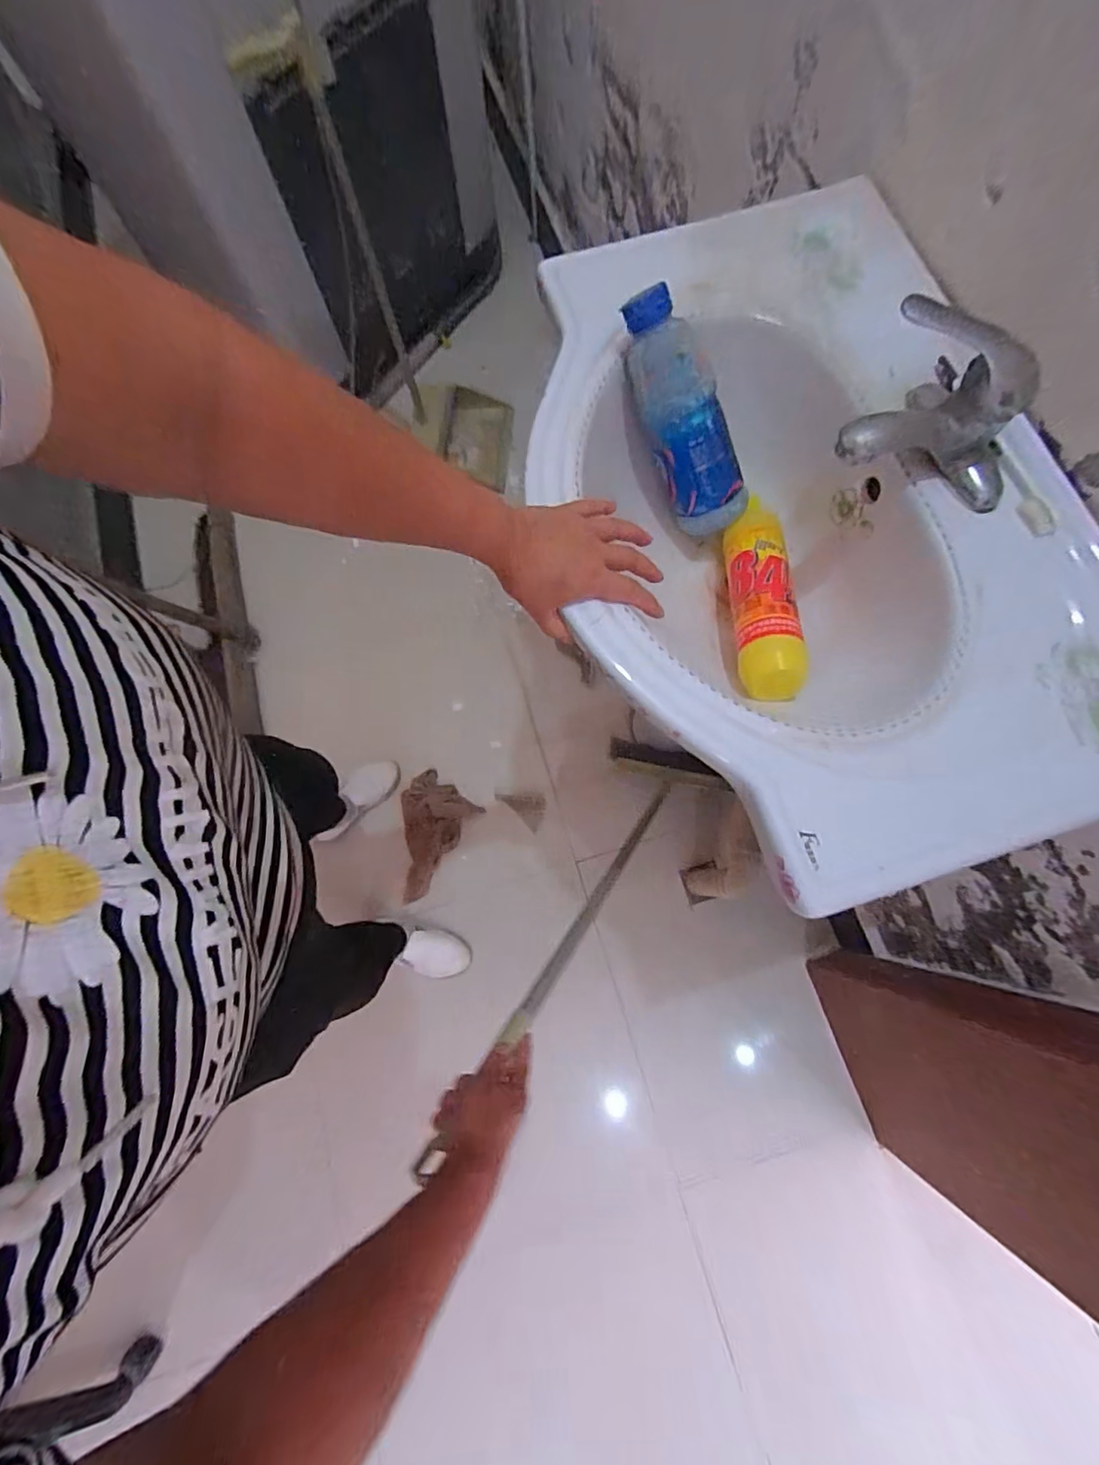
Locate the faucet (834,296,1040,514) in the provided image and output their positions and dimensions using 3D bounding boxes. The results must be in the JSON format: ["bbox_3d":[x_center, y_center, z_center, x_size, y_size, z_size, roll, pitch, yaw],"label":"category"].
[{"bbox_3d":[0.310,-0.260,0.438,0.153,0.100,0.110,8,76,3],"label":"faucet"}]

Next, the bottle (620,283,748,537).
[{"bbox_3d":[0.129,-0.294,0.525,0.072,0.220,0.058,-40,34,-9],"label":"bottle"}]

